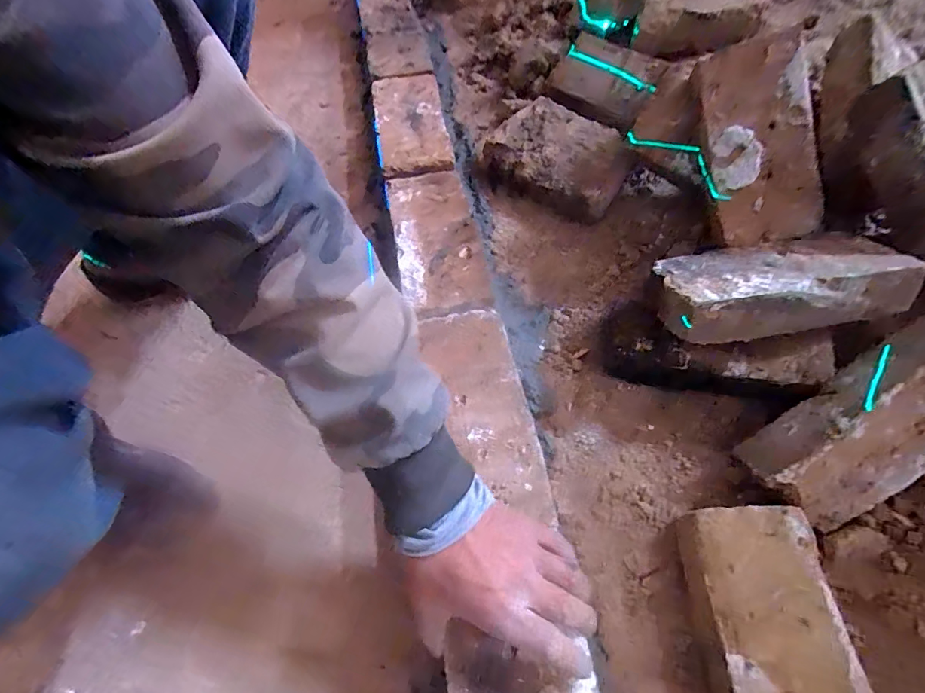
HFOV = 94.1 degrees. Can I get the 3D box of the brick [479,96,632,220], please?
[{"bbox_3d":[0.150,-0.298,0.682,0.220,0.073,0.134,33,67,20],"label":"brick"}]

